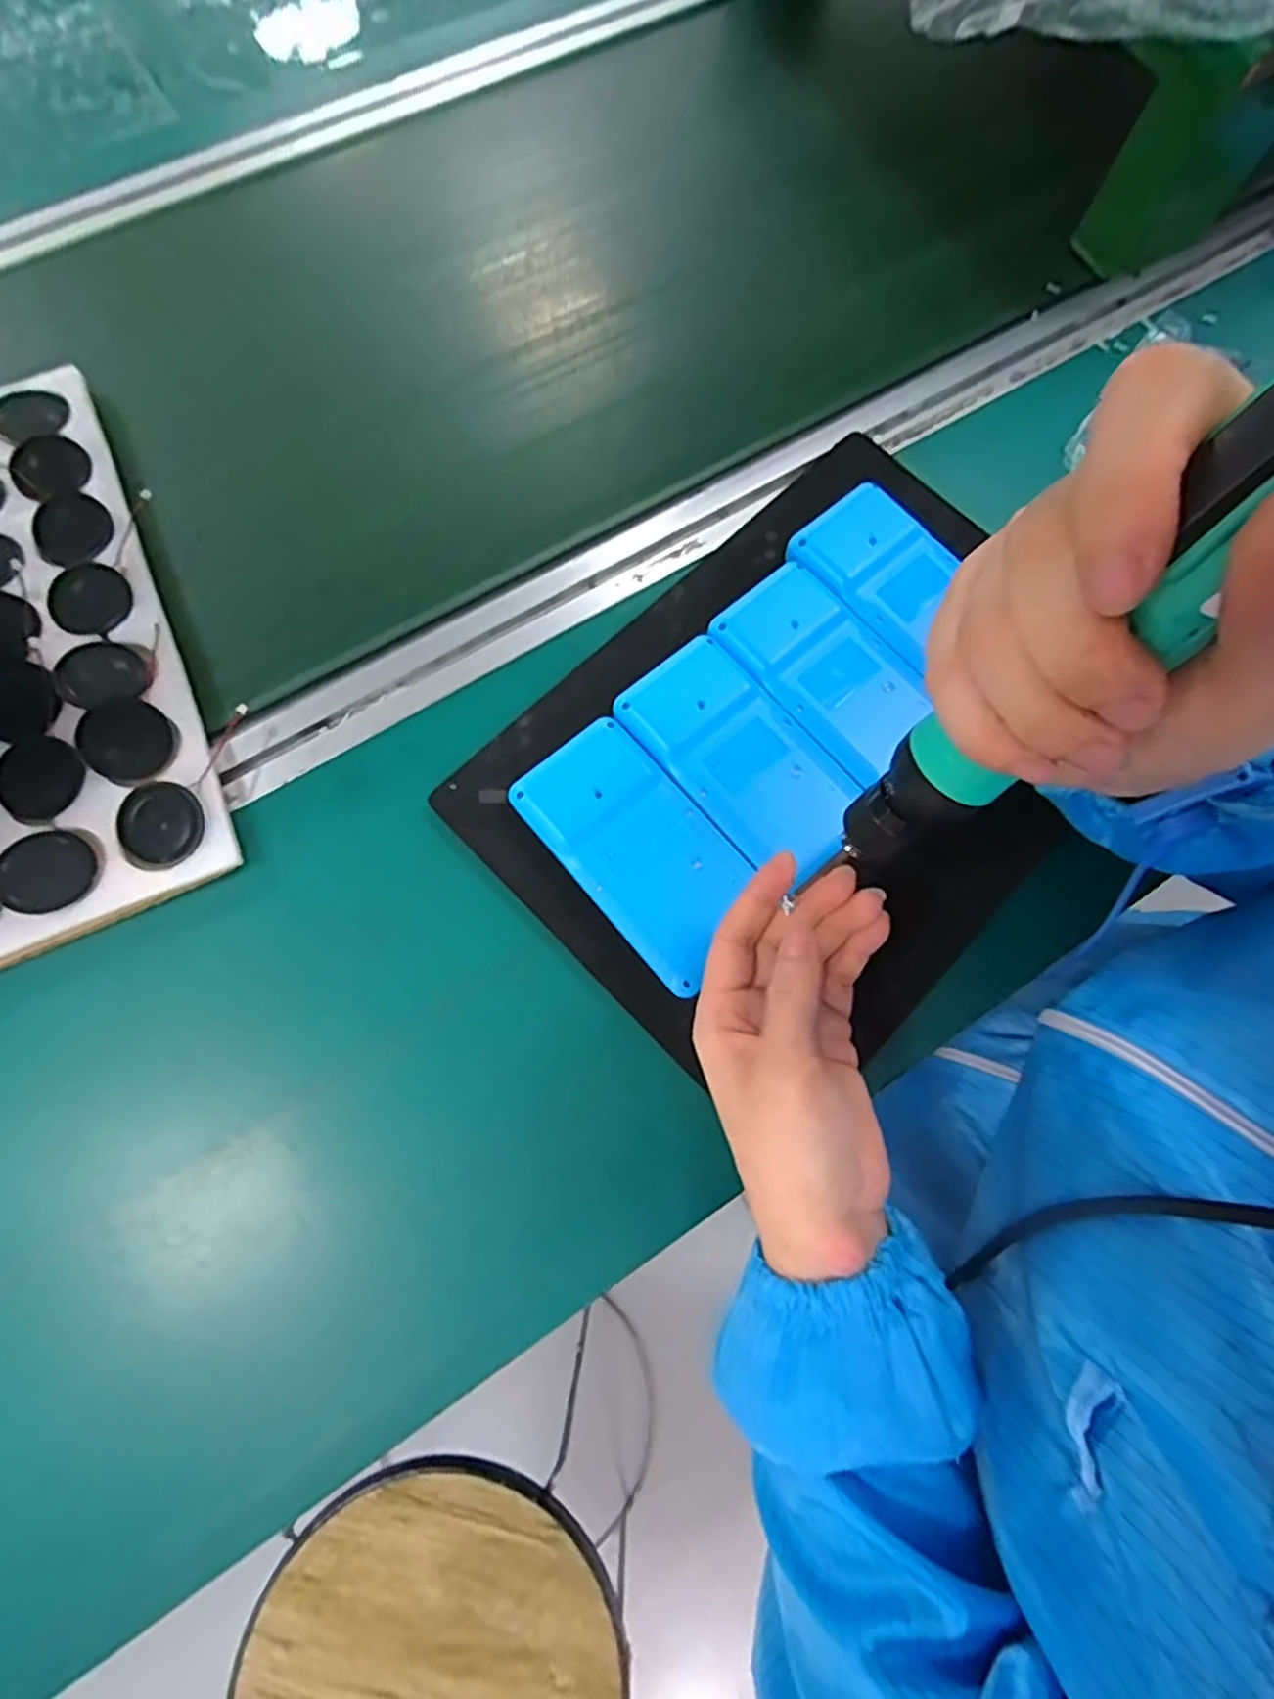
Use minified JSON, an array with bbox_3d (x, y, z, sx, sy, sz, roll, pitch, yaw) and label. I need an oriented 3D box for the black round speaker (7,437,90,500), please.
[{"bbox_3d":[-0.348,-0.227,0.419,0.041,0.006,0.041,0,74,-1],"label":"black round speaker"}]

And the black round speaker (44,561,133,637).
[{"bbox_3d":[-0.307,-0.140,0.395,0.048,0.005,0.042,35,77,8],"label":"black round speaker"}]

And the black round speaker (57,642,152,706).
[{"bbox_3d":[-0.289,-0.098,0.382,0.043,0.007,0.042,0,74,-1],"label":"black round speaker"}]

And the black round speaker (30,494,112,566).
[{"bbox_3d":[-0.325,-0.185,0.405,0.041,0.006,0.051,-33,77,-10],"label":"black round speaker"}]

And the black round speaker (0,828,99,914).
[{"bbox_3d":[-0.291,0.011,0.348,0.039,0.014,0.041,0,72,-1],"label":"black round speaker"}]

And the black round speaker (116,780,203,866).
[{"bbox_3d":[-0.241,-0.014,0.355,0.039,0.008,0.040,0,74,-1],"label":"black round speaker"}]

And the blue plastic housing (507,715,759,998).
[{"bbox_3d":[0.002,-0.001,0.354,0.070,0.021,0.129,-40,79,-11],"label":"blue plastic housing"}]

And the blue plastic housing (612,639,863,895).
[{"bbox_3d":[0.055,-0.046,0.370,0.070,0.024,0.132,-41,79,-11],"label":"blue plastic housing"}]

